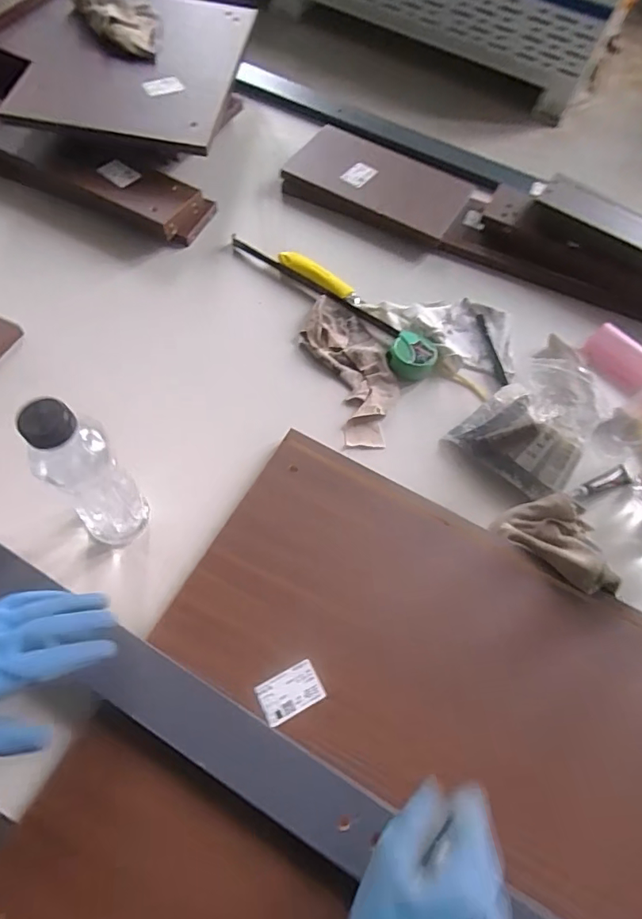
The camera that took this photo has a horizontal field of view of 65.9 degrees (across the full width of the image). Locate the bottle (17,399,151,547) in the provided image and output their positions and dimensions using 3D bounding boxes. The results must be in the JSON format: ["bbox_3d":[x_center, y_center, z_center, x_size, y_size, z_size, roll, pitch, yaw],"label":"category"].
[{"bbox_3d":[-0.225,0.022,0.484,0.068,0.231,0.057,-32,70,-20],"label":"bottle"}]

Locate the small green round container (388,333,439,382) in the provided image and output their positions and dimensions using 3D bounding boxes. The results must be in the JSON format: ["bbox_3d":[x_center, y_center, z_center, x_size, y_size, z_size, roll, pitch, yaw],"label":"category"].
[{"bbox_3d":[0.131,-0.146,0.708,0.064,0.033,0.064,2,60,-3],"label":"small green round container"}]

